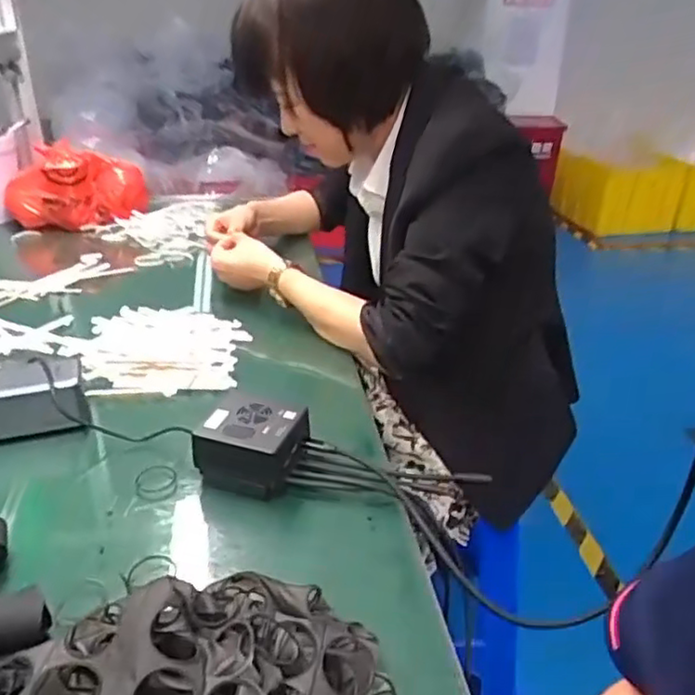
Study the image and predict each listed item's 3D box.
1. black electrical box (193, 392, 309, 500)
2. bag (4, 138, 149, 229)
[{"bbox_3d":[-0.080,0.084,0.566,0.083,0.058,0.068,8,29,13],"label":"black electrical box"},{"bbox_3d":[-0.456,-0.264,1.125,0.219,0.143,0.118,-10,30,-20],"label":"bag"}]

